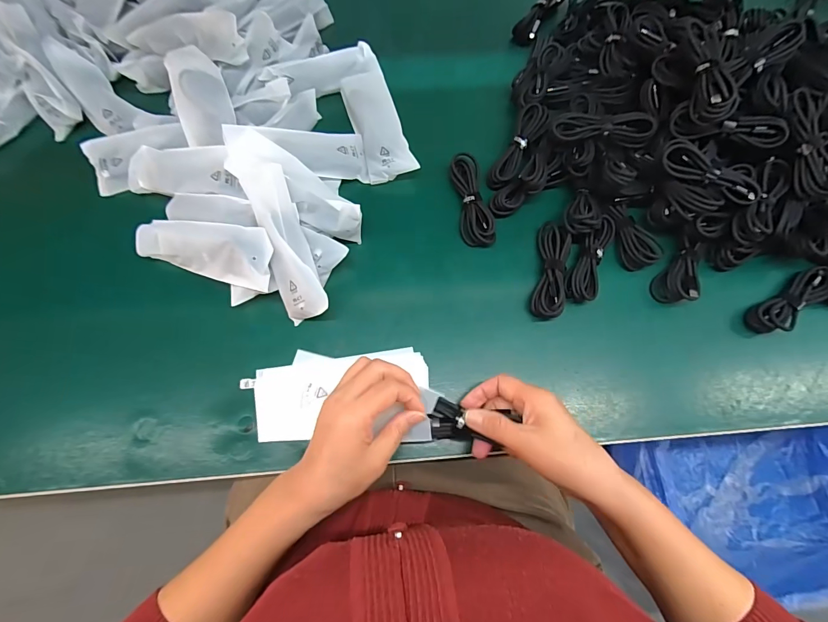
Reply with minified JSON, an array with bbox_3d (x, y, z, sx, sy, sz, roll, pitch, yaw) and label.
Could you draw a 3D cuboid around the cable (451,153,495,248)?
[{"bbox_3d":[0.068,-0.129,0.446,0.034,0.023,0.114,-7,75,-4],"label":"cable"}]

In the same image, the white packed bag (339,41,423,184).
[{"bbox_3d":[-0.048,-0.242,0.469,0.056,0.017,0.177,-15,76,-6],"label":"white packed bag"}]

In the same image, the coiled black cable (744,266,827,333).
[{"bbox_3d":[0.414,-0.009,0.417,0.111,0.030,0.035,-30,75,-10],"label":"coiled black cable"}]

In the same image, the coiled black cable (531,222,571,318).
[{"bbox_3d":[0.151,-0.046,0.418,0.031,0.028,0.111,12,75,1],"label":"coiled black cable"}]

